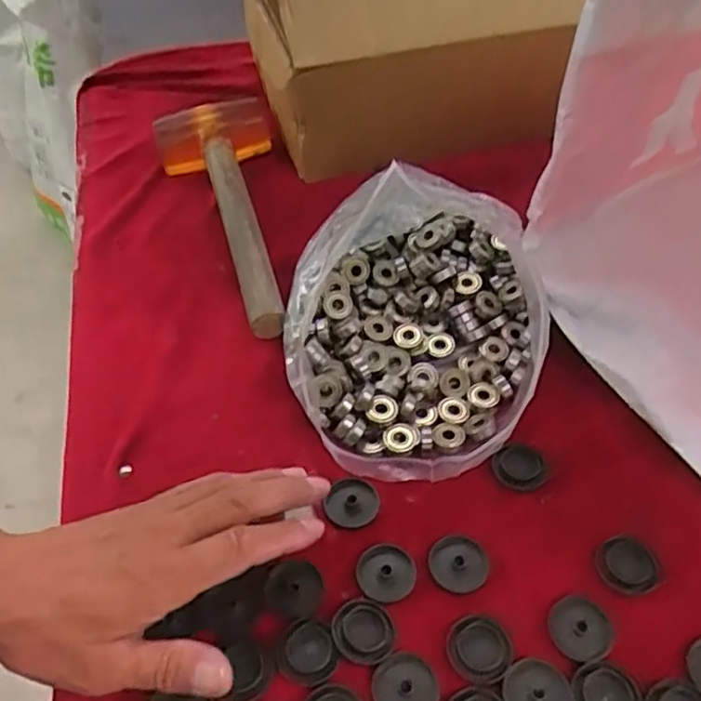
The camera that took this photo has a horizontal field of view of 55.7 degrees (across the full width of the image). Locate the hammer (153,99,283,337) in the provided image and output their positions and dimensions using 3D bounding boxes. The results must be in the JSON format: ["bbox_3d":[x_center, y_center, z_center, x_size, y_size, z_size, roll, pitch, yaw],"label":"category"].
[{"bbox_3d":[-0.106,-0.132,0.565,0.101,0.045,0.286,-12,49,-9],"label":"hammer"}]

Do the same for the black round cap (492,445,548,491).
[{"bbox_3d":[0.106,0.072,0.414,0.033,0.004,0.029,-8,49,-6],"label":"black round cap"}]

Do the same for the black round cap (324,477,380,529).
[{"bbox_3d":[0.002,0.091,0.403,0.030,0.007,0.034,20,52,18],"label":"black round cap"}]

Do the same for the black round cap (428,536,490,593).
[{"bbox_3d":[0.062,0.120,0.376,0.031,0.004,0.032,-1,48,1],"label":"black round cap"}]

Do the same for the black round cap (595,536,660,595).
[{"bbox_3d":[0.155,0.119,0.371,0.032,0.004,0.031,-1,48,1],"label":"black round cap"}]

